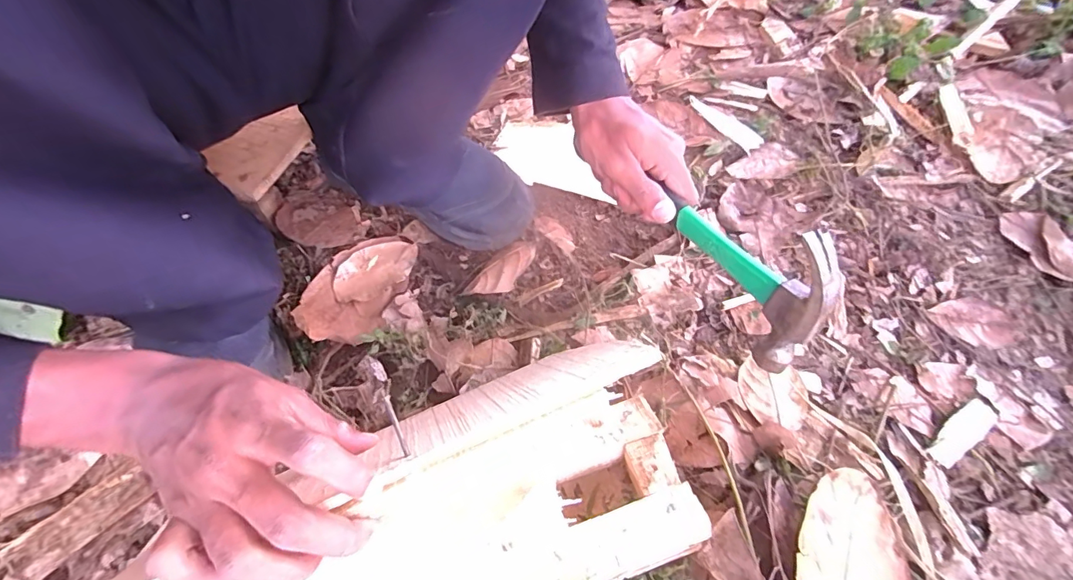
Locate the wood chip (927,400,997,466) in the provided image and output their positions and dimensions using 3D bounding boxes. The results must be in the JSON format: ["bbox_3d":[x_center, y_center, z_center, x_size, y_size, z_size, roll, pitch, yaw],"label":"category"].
[{"bbox_3d":[0.305,0.104,0.337,0.063,0.007,0.020,-31,59,-17],"label":"wood chip"}]

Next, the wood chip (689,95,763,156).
[{"bbox_3d":[0.215,-0.192,0.537,0.024,0.008,0.109,-23,57,-12],"label":"wood chip"}]

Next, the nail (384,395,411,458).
[{"bbox_3d":[-0.078,0.076,0.262,0.004,0.004,0.035,-23,76,-11],"label":"nail"}]

